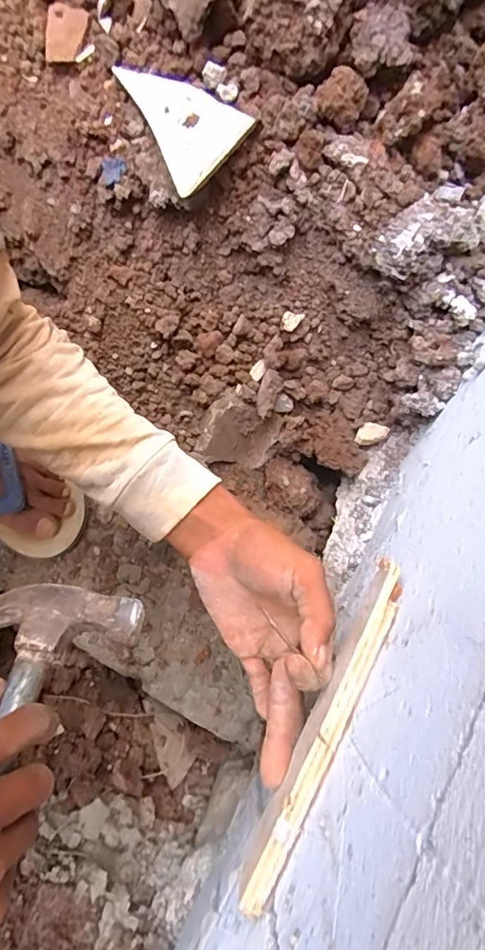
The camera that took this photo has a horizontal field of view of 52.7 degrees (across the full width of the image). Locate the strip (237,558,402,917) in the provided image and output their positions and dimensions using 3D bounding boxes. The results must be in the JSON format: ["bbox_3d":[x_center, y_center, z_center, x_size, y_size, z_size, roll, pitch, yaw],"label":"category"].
[{"bbox_3d":[0.049,0.142,0.282,0.017,0.025,0.194,28,76,6],"label":"strip"}]

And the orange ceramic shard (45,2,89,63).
[{"bbox_3d":[-0.164,-0.407,0.451,0.037,0.007,0.051,10,89,3],"label":"orange ceramic shard"}]

